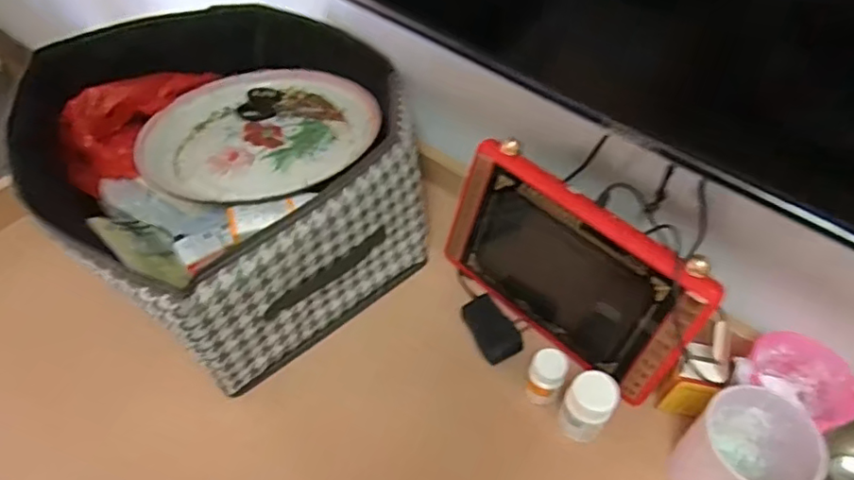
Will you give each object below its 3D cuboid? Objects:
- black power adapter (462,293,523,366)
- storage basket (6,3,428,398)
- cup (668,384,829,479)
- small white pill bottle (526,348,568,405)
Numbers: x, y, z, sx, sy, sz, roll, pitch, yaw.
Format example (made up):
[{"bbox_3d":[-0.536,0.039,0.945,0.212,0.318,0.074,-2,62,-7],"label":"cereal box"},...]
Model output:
[{"bbox_3d":[0.071,0.098,0.645,0.045,0.017,0.072,-23,55,-17],"label":"black power adapter"},{"bbox_3d":[-0.200,-0.096,0.681,0.375,0.191,0.383,37,60,26],"label":"storage basket"},{"bbox_3d":[0.274,0.192,0.518,0.084,0.112,0.084,0,51,0],"label":"cup"},{"bbox_3d":[0.118,0.135,0.577,0.033,0.052,0.035,21,54,16],"label":"small white pill bottle"}]

